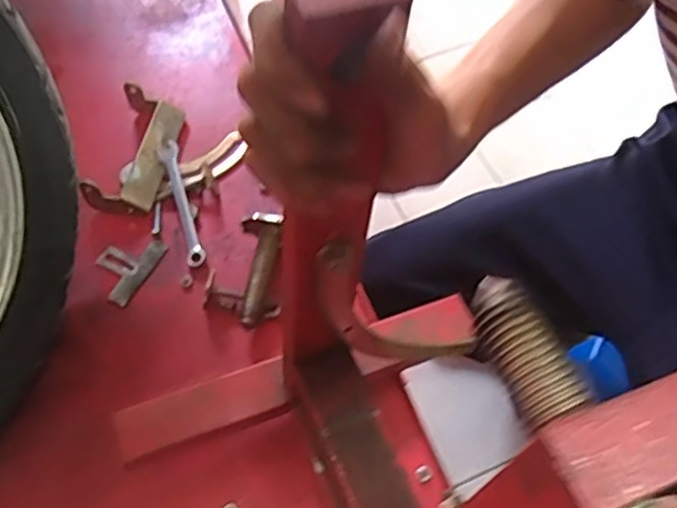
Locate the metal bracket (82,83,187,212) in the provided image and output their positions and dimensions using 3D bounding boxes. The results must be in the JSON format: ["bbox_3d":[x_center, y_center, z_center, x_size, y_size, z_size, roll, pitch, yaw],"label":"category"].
[{"bbox_3d":[-0.192,-0.100,0.654,0.068,0.036,0.134,8,60,5],"label":"metal bracket"}]

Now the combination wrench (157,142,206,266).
[{"bbox_3d":[-0.149,-0.052,0.633,0.018,0.022,0.140,-16,61,-9],"label":"combination wrench"}]

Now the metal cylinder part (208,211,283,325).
[{"bbox_3d":[-0.081,0.014,0.576,0.067,0.055,0.094,12,60,7],"label":"metal cylinder part"}]

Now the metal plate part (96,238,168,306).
[{"bbox_3d":[-0.196,0.008,0.607,0.050,0.004,0.070,24,62,14],"label":"metal plate part"}]

